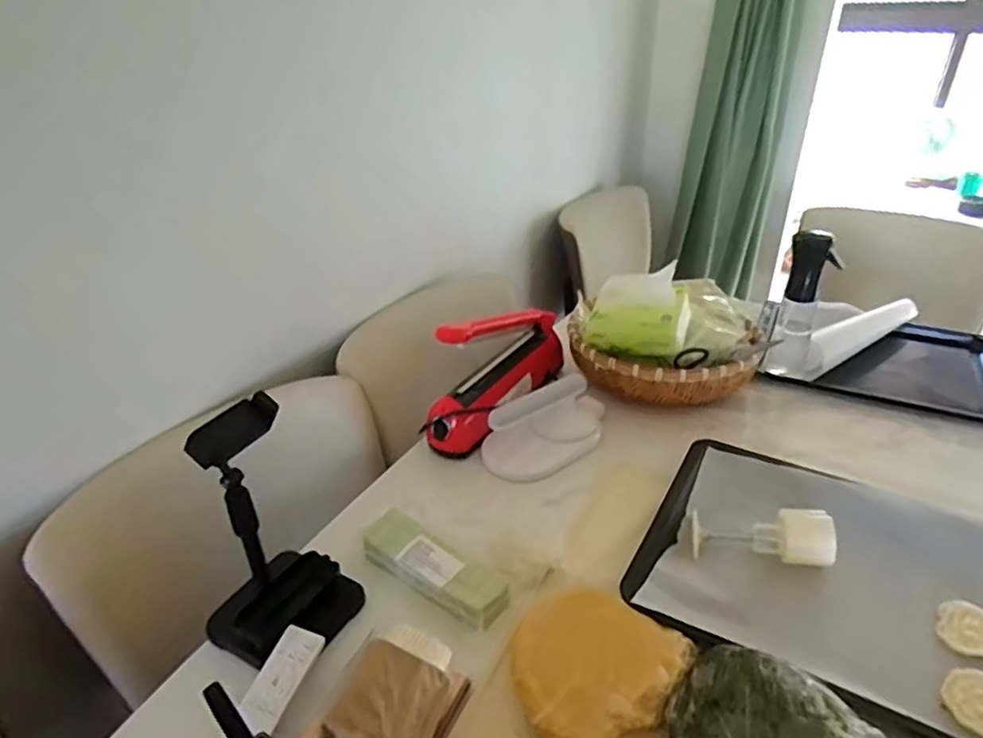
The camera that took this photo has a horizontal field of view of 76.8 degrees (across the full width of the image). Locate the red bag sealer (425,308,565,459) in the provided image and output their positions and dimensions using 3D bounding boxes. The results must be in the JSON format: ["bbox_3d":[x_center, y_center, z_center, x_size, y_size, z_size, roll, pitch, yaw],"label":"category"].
[{"bbox_3d":[0.016,-0.018,0.931,0.070,0.164,0.307,19,37,30],"label":"red bag sealer"}]

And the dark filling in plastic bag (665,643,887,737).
[{"bbox_3d":[0.221,0.289,0.486,0.156,0.051,0.120,16,36,27],"label":"dark filling in plastic bag"}]

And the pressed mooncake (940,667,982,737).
[{"bbox_3d":[0.431,0.293,0.546,0.063,0.007,0.054,-24,38,-32],"label":"pressed mooncake"}]

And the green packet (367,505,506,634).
[{"bbox_3d":[-0.065,0.218,0.682,0.178,0.033,0.055,22,38,33],"label":"green packet"}]

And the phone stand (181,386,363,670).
[{"bbox_3d":[-0.214,0.157,0.591,0.122,0.249,0.115,13,34,23],"label":"phone stand"}]

